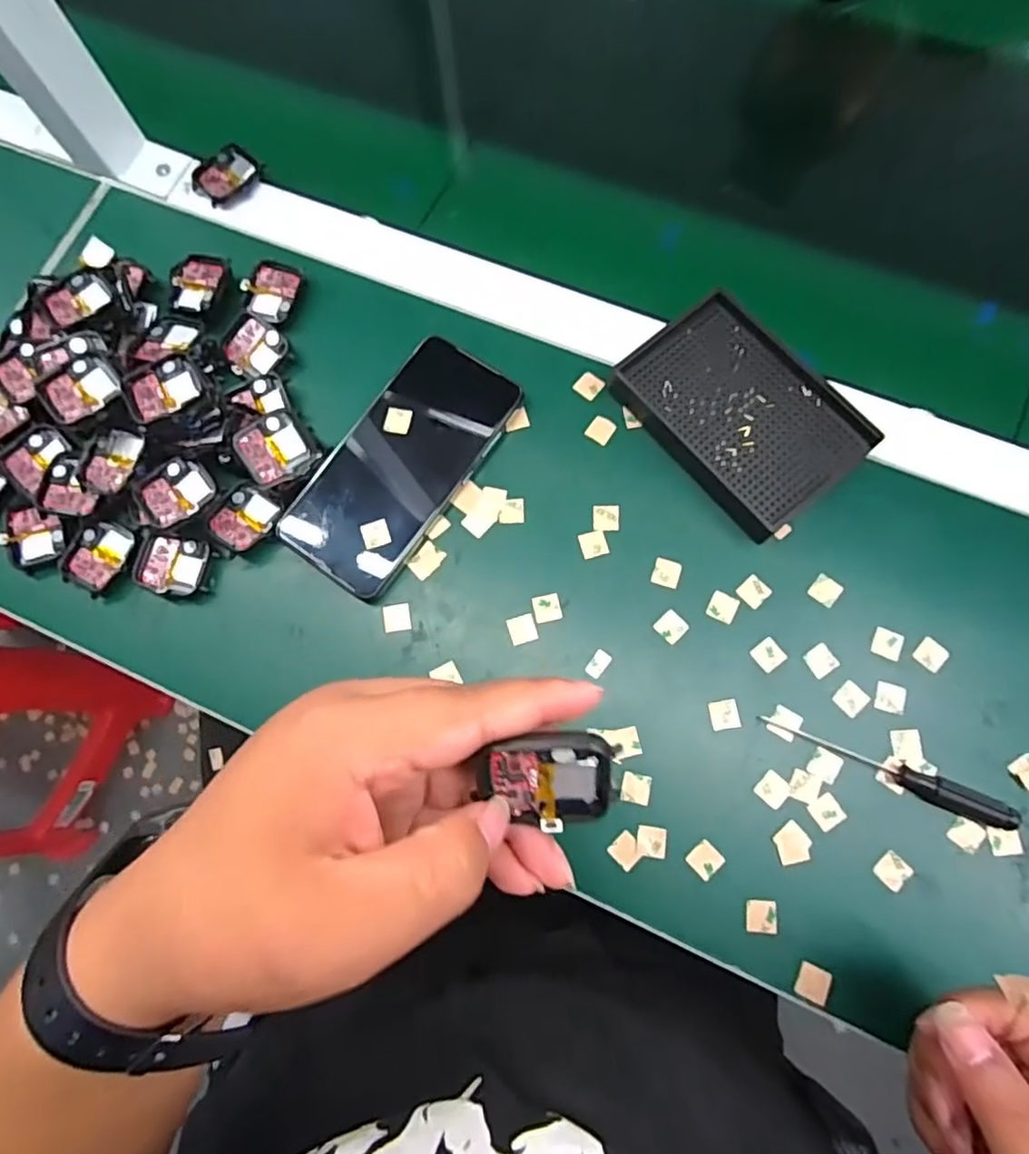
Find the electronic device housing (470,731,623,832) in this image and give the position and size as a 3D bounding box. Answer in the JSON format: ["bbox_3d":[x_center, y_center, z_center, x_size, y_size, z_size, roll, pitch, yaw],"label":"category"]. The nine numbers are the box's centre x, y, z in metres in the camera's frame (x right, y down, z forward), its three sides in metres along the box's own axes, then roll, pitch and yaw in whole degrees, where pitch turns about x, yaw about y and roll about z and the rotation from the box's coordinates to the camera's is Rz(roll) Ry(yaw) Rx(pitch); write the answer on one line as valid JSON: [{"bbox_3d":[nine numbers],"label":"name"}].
[{"bbox_3d":[0.012,0.066,0.204,0.042,0.038,0.009,-3,33,3],"label":"electronic device housing"}]

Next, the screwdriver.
[{"bbox_3d":[0.199,0.104,0.333,0.130,0.017,0.014,21,79,7],"label":"screwdriver"}]

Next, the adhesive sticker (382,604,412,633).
[{"bbox_3d":[-0.070,0.024,0.372,0.015,0.004,0.016,-8,76,-9],"label":"adhesive sticker"}]

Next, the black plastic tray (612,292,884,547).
[{"bbox_3d":[0.137,-0.100,0.382,0.089,0.024,0.137,-39,78,-6],"label":"black plastic tray"}]

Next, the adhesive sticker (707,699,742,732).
[{"bbox_3d":[0.118,0.077,0.349,0.016,0.004,0.016,-10,77,1],"label":"adhesive sticker"}]

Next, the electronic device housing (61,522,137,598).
[{"bbox_3d":[-0.255,-0.012,0.385,0.037,0.008,0.044,15,78,6],"label":"electronic device housing"}]

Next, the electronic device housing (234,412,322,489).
[{"bbox_3d":[-0.142,-0.076,0.374,0.043,0.009,0.038,-40,118,-29],"label":"electronic device housing"}]

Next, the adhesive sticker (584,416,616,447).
[{"bbox_3d":[0.055,-0.093,0.393,0.016,0.004,0.016,35,79,8],"label":"adhesive sticker"}]

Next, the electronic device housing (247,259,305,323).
[{"bbox_3d":[-0.162,-0.191,0.420,0.033,0.007,0.043,13,78,6],"label":"electronic device housing"}]

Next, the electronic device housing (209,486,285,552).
[{"bbox_3d":[-0.164,-0.035,0.385,0.035,0.009,0.040,36,81,10],"label":"electronic device housing"}]

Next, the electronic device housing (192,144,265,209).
[{"bbox_3d":[-0.206,-0.288,0.449,0.043,0.012,0.036,-43,79,-7],"label":"electronic device housing"}]

